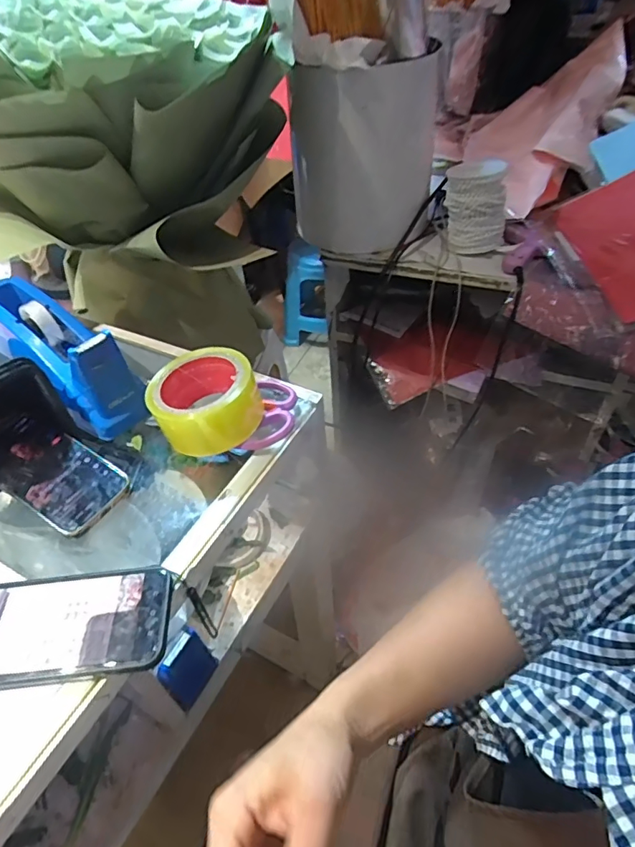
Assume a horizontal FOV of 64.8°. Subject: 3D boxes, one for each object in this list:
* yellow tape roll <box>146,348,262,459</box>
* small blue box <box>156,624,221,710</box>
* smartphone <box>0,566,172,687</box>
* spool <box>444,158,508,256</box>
[{"bbox_3d":[-0.109,-0.023,0.499,0.100,0.059,0.100,-2,45,2],"label":"yellow tape roll"},{"bbox_3d":[-0.120,0.229,0.470,0.015,0.088,0.053,16,48,19],"label":"small blue box"},{"bbox_3d":[-0.189,0.148,0.369,0.155,0.008,0.077,-6,45,-2],"label":"smartphone"},{"bbox_3d":[0.247,-0.338,0.780,0.077,0.123,0.072,-2,45,2],"label":"spool"}]

